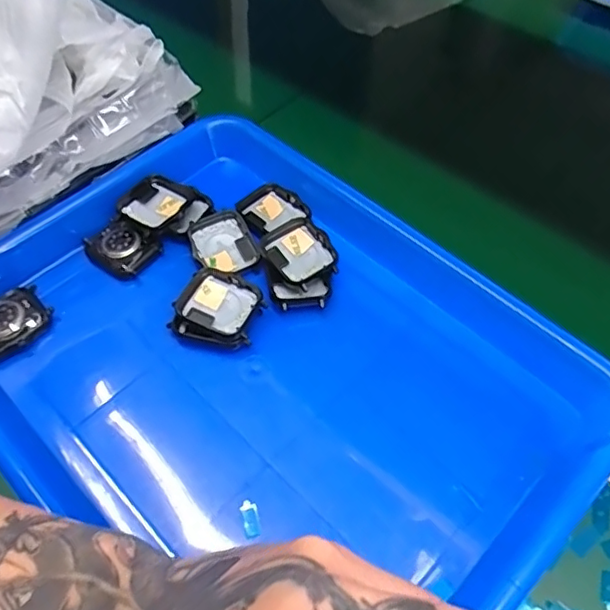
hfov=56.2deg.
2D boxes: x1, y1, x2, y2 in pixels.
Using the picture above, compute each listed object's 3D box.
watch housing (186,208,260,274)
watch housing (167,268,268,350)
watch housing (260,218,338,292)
[{"bbox_3d":[-0.051,-0.037,0.360,0.037,0.018,0.039,-22,58,-13],"label":"watch housing"},{"bbox_3d":[-0.049,0.001,0.326,0.046,0.010,0.041,21,58,14],"label":"watch housing"},{"bbox_3d":[-0.002,-0.032,0.350,0.036,0.008,0.043,-27,60,-17],"label":"watch housing"}]

